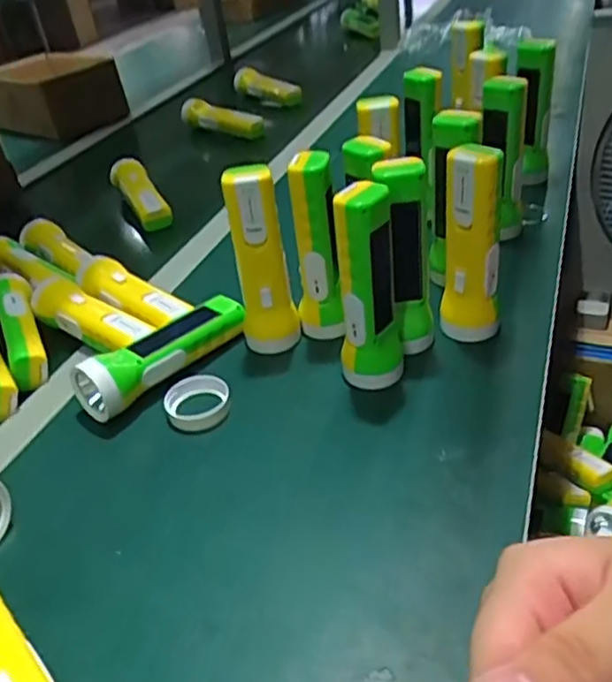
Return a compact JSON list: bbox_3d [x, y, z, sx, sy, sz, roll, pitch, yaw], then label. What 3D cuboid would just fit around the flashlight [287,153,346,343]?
[{"bbox_3d":[0.010,-0.080,0.590,0.044,0.168,0.042,1,36,13],"label":"flashlight"}]

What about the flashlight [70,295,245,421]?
[{"bbox_3d":[-0.125,0.006,0.592,0.163,0.047,0.057,-34,42,-32],"label":"flashlight"}]

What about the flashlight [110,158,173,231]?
[{"bbox_3d":[-0.235,-0.209,0.932,0.040,0.051,0.179,-23,37,-19],"label":"flashlight"}]

